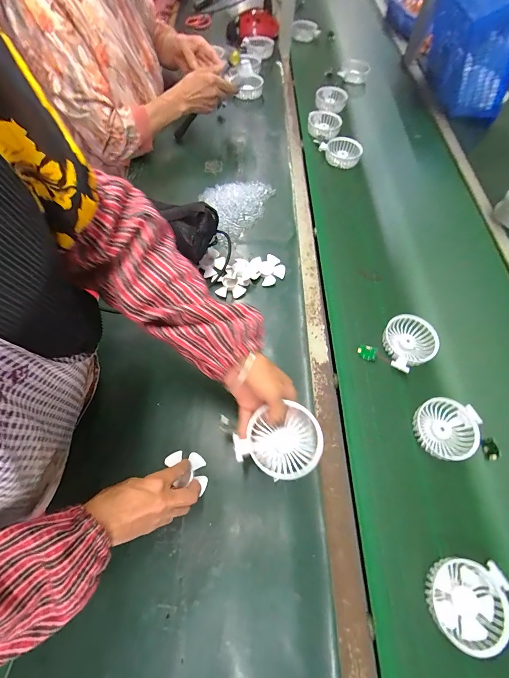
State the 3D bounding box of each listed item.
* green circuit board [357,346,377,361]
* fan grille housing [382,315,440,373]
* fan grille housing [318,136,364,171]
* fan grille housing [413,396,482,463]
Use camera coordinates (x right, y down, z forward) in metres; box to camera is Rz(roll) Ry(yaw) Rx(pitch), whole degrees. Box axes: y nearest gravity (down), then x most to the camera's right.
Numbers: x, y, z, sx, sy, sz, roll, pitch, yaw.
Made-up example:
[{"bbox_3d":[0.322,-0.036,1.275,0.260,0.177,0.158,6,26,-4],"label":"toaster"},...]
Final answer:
[{"bbox_3d":[0.197,0.025,0.521,0.030,0.024,0.004,15,20,25],"label":"green circuit board"},{"bbox_3d":[0.275,0.008,0.520,0.083,0.035,0.097,-2,64,-3],"label":"fan grille housing"},{"bbox_3d":[0.213,-0.470,0.750,0.109,0.048,0.079,19,65,7],"label":"fan grille housing"},{"bbox_3d":[0.297,0.139,0.456,0.089,0.022,0.086,15,64,5],"label":"fan grille housing"}]

